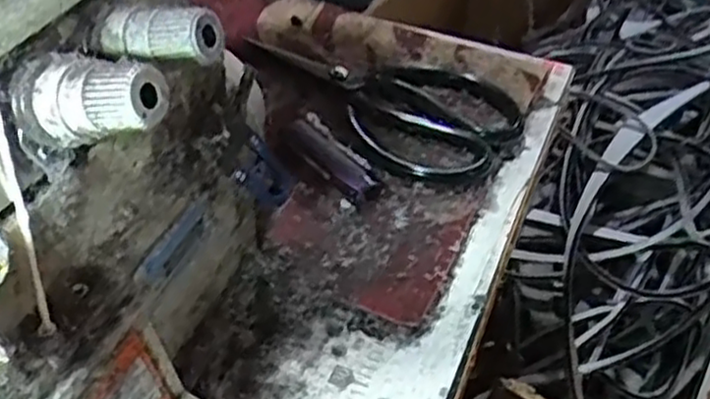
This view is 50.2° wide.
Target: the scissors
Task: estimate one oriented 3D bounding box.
[{"bbox_3d":[0.016,-0.074,0.524,0.198,0.012,0.114,29,50,26],"label":"scissors"}]

